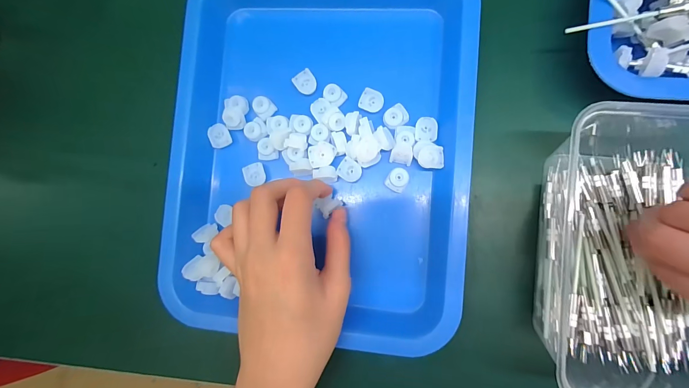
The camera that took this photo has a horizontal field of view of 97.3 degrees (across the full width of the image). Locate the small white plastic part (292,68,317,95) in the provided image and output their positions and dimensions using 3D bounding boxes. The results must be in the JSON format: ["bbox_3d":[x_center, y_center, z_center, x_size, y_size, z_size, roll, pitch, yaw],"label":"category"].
[{"bbox_3d":[-0.031,-0.091,0.247,0.017,0.004,0.018,-37,99,2],"label":"small white plastic part"}]

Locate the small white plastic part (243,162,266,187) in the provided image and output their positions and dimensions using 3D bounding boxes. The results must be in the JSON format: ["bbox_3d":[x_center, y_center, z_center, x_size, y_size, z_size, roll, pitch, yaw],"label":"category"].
[{"bbox_3d":[-0.073,-0.016,0.247,0.016,0.007,0.018,-15,85,6],"label":"small white plastic part"}]

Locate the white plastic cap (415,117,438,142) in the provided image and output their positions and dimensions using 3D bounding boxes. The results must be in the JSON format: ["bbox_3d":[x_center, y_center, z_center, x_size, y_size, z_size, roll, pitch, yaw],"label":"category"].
[{"bbox_3d":[0.063,-0.050,0.232,0.017,0.004,0.018,0,87,7],"label":"white plastic cap"}]

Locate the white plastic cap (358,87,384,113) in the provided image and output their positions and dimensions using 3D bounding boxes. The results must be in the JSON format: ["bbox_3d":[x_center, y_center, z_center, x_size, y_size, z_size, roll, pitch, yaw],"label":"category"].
[{"bbox_3d":[0.021,-0.074,0.238,0.018,0.004,0.017,22,90,7],"label":"white plastic cap"}]

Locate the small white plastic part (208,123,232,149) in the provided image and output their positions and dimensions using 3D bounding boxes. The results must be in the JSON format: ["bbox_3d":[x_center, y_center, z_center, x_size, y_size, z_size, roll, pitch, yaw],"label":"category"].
[{"bbox_3d":[-0.105,-0.049,0.253,0.017,0.004,0.020,-21,103,-10],"label":"small white plastic part"}]

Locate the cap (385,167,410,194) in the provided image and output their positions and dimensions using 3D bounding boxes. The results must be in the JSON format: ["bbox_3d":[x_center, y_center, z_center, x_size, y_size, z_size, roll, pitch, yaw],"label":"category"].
[{"bbox_3d":[0.042,-0.011,0.236,0.015,0.007,0.019,30,91,7],"label":"cap"}]

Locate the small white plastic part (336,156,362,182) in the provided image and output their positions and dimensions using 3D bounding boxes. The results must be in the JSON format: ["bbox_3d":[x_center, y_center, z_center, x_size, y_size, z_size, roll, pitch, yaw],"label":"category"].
[{"bbox_3d":[0.005,-0.018,0.239,0.018,0.010,0.016,34,91,7],"label":"small white plastic part"}]

